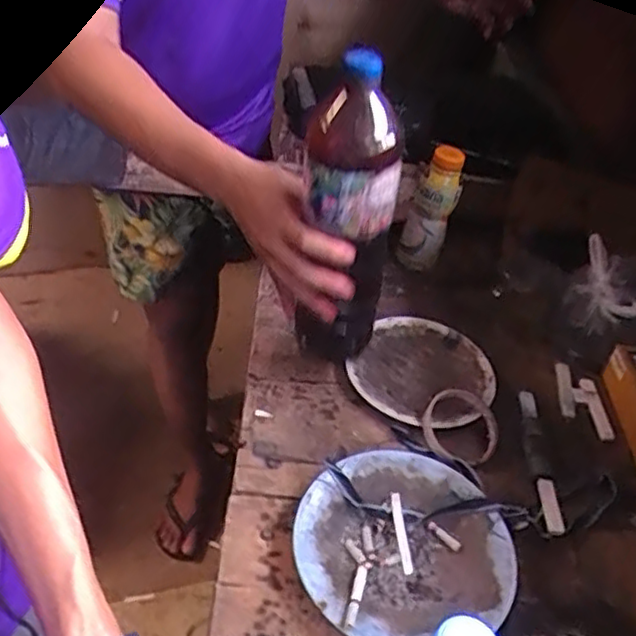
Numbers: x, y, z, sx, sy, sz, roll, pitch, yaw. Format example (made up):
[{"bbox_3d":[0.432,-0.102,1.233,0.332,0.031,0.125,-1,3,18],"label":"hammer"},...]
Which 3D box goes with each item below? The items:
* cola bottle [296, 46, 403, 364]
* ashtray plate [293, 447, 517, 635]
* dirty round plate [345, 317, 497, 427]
[{"bbox_3d":[0.028,-0.082,0.641,0.084,0.330,0.092,7,41,-1],"label":"cola bottle"},{"bbox_3d":[0.073,0.196,0.603,0.185,0.028,0.175,4,41,-4],"label":"ashtray plate"},{"bbox_3d":[0.122,0.060,0.774,0.155,0.026,0.158,4,41,-4],"label":"dirty round plate"}]

